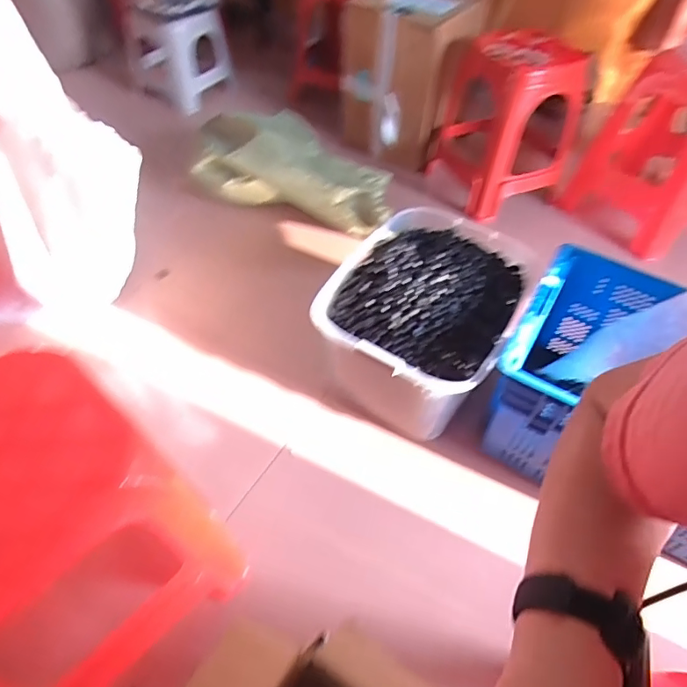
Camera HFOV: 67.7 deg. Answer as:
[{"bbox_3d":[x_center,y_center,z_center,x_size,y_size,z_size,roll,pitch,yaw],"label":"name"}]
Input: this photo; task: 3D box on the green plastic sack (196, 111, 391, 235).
[{"bbox_3d":[-0.140,-0.464,1.415,0.525,0.219,0.226,16,50,-6],"label":"green plastic sack"}]

